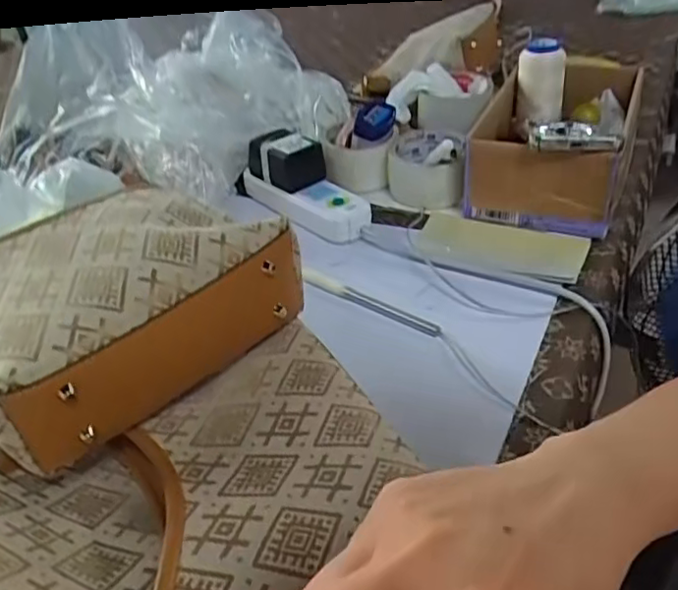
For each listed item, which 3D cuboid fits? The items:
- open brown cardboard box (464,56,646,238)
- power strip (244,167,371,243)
[{"bbox_3d":[0.238,-0.178,0.693,0.143,0.105,0.293,13,43,22],"label":"open brown cardboard box"},{"bbox_3d":[-0.044,-0.101,0.684,0.181,0.031,0.059,21,47,30],"label":"power strip"}]

